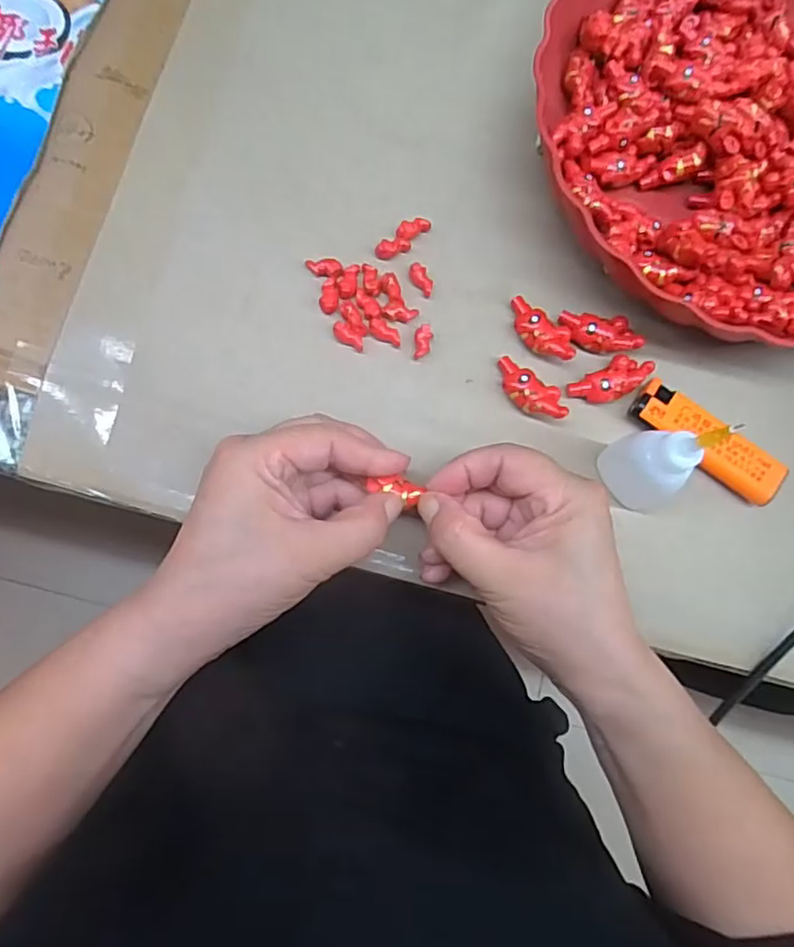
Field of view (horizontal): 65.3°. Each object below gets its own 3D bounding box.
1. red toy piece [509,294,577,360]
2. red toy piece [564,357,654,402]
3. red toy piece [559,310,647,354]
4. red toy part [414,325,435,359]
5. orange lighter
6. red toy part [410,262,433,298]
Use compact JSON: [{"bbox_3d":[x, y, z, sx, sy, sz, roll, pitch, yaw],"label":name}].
[{"bbox_3d":[0.073,-0.073,0.315,0.040,0.012,0.019,38,79,2],"label":"red toy piece"},{"bbox_3d":[0.109,-0.047,0.315,0.042,0.010,0.017,-29,84,-9],"label":"red toy piece"},{"bbox_3d":[0.104,-0.073,0.318,0.040,0.010,0.019,9,79,-3],"label":"red toy piece"},{"bbox_3d":[0.013,-0.066,0.312,0.009,0.005,0.019,14,79,-3],"label":"red toy part"},{"bbox_3d":[0.156,-0.015,0.313,0.076,0.017,0.024,36,79,2],"label":"orange lighter"},{"bbox_3d":[0.013,-0.100,0.319,0.009,0.004,0.018,-35,85,-10],"label":"red toy part"}]

